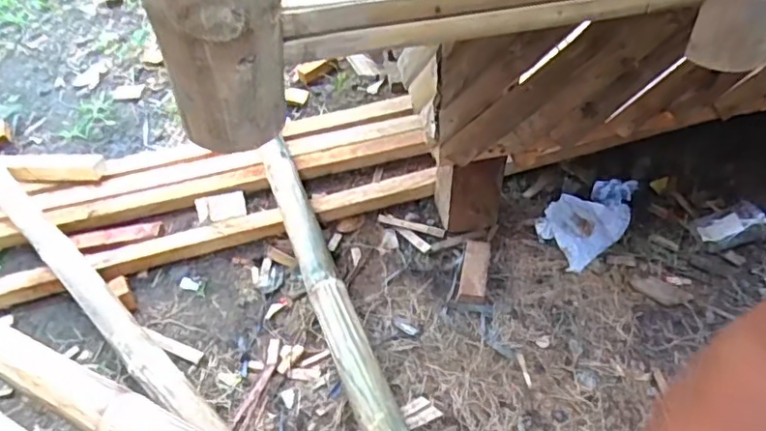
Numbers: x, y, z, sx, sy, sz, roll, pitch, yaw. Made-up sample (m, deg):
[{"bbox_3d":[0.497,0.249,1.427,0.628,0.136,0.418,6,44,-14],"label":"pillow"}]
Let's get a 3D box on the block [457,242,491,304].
[{"bbox_3d":[0.185,0.111,1.198,0.053,0.031,0.143,6,53,11],"label":"block"}]

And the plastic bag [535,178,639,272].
[{"bbox_3d":[0.459,-0.005,1.270,0.286,0.054,0.139,-33,56,-22],"label":"plastic bag"}]

